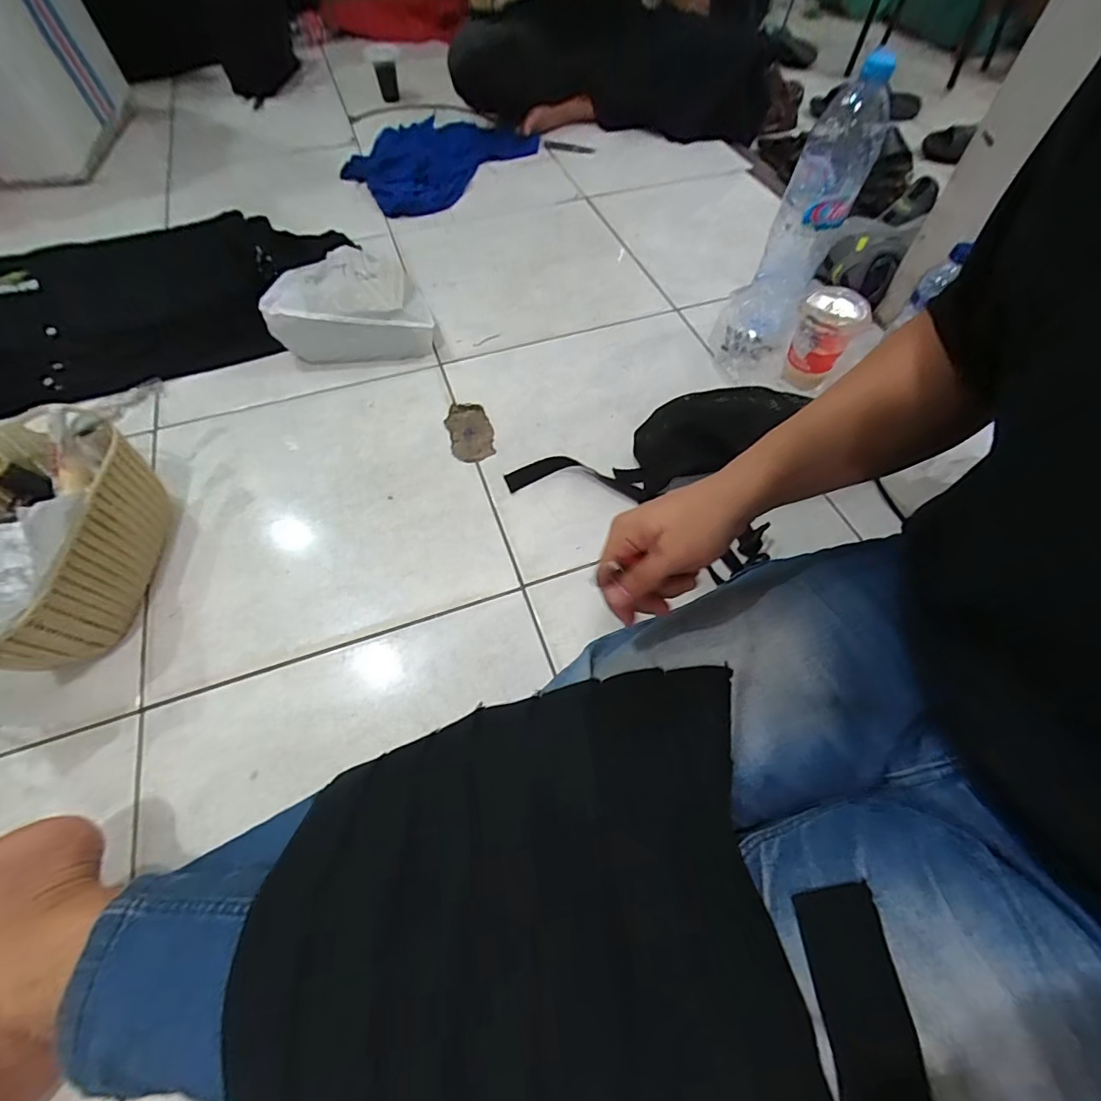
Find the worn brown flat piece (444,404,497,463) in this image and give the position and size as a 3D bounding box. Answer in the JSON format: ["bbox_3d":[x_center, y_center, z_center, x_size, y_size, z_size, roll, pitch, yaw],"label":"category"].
[{"bbox_3d":[-0.110,-0.165,0.688,0.058,0.014,0.107,-14,60,-9],"label":"worn brown flat piece"}]

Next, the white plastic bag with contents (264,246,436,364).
[{"bbox_3d":[-0.292,-0.347,0.740,0.218,0.101,0.120,-14,60,-9],"label":"white plastic bag with contents"}]

